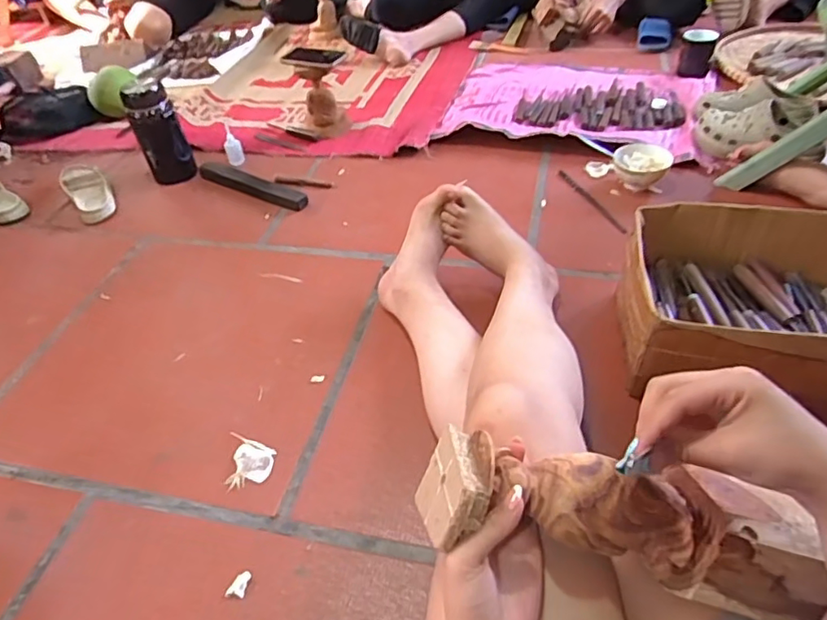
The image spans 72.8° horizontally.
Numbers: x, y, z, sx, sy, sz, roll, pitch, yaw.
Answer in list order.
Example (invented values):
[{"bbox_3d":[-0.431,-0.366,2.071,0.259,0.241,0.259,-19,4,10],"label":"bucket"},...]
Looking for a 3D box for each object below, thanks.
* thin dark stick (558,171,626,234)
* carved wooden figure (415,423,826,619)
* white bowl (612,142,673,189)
[{"bbox_3d":[0.347,-0.216,1.106,0.017,0.006,0.232,-15,43,-10],"label":"thin dark stick"},{"bbox_3d":[0.161,0.160,0.421,0.299,0.073,0.090,16,44,-5],"label":"carved wooden figure"},{"bbox_3d":[0.444,-0.277,1.101,0.104,0.068,0.111,16,47,21],"label":"white bowl"}]

